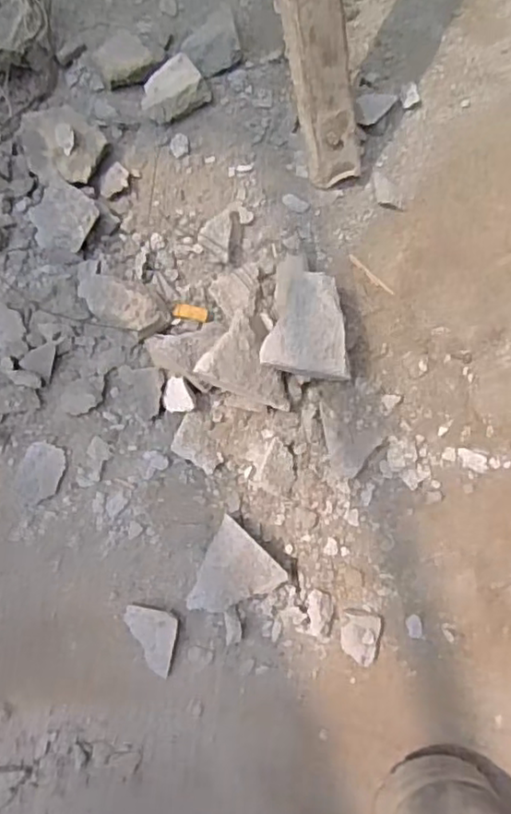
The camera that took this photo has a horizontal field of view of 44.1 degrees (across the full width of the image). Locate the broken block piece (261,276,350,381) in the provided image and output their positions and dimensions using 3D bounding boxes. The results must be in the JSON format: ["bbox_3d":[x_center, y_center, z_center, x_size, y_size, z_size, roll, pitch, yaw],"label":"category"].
[{"bbox_3d":[0.040,-0.059,0.445,0.059,0.007,0.072,10,83,0],"label":"broken block piece"}]

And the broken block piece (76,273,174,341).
[{"bbox_3d":[-0.103,-0.078,0.483,0.076,0.032,0.039,21,82,1],"label":"broken block piece"}]

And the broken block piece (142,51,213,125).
[{"bbox_3d":[-0.066,-0.253,0.512,0.039,0.020,0.054,43,83,4],"label":"broken block piece"}]

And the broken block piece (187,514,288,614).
[{"bbox_3d":[-0.011,0.124,0.463,0.057,0.027,0.066,24,82,2],"label":"broken block piece"}]

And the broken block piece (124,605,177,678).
[{"bbox_3d":[-0.079,0.171,0.463,0.040,0.014,0.045,12,82,0],"label":"broken block piece"}]

